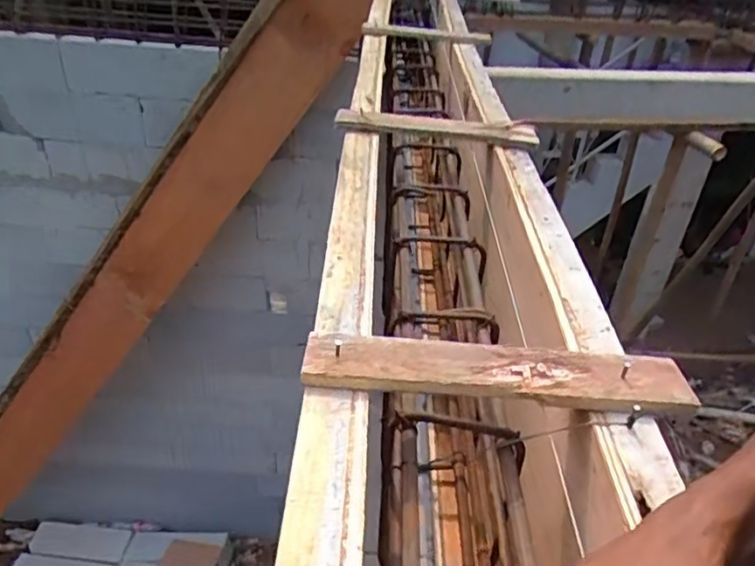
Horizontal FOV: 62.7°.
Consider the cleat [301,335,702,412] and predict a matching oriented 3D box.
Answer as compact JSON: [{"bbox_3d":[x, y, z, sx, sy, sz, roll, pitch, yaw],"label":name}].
[{"bbox_3d":[0.091,0.066,0.476,0.288,0.016,0.051,5,34,1],"label":"cleat"}]

